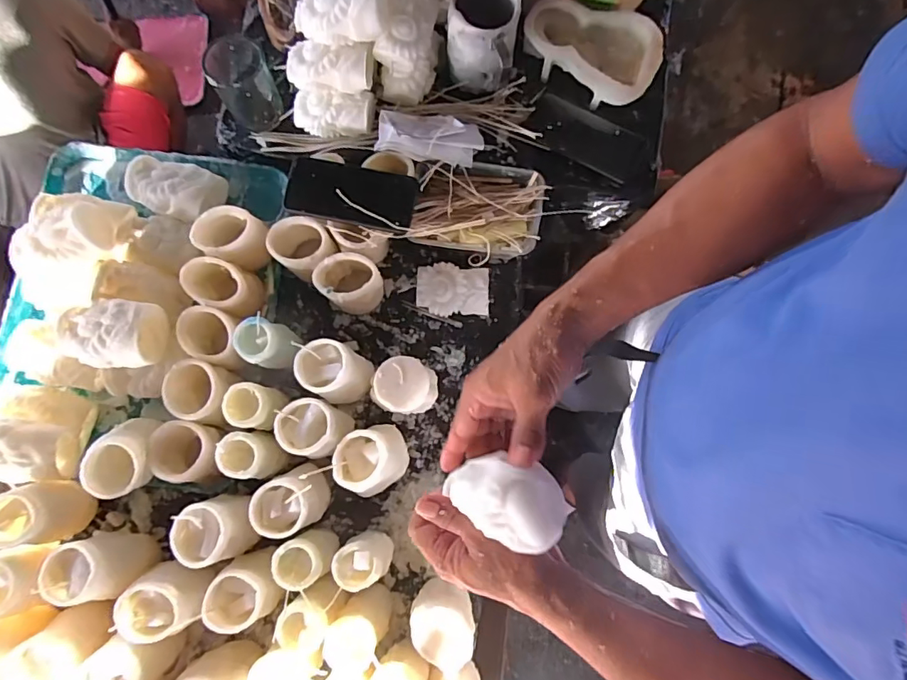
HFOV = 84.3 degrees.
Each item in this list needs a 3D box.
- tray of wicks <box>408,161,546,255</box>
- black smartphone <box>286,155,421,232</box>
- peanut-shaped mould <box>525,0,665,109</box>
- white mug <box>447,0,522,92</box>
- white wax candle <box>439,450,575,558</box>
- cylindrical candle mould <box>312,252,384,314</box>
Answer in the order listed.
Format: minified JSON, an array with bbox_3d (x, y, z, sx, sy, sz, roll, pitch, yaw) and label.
[{"bbox_3d":[0.033,-0.168,0.651,0.162,0.041,0.117,5,79,0],"label":"tray of wicks"},{"bbox_3d":[-0.124,-0.181,0.611,0.153,0.015,0.073,10,79,1],"label":"black smartphone"},{"bbox_3d":[0.184,-0.392,0.677,0.182,0.052,0.113,26,80,4],"label":"peanut-shaped mould"},{"bbox_3d":[0.039,-0.394,0.646,0.088,0.087,0.111,10,79,1],"label":"white mug"},{"bbox_3d":[0.042,0.120,0.385,0.080,0.054,0.061,37,81,6],"label":"white wax candle"},{"bbox_3d":[-0.131,-0.069,0.649,0.071,0.080,0.068,0,79,-1],"label":"cylindrical candle mould"}]

